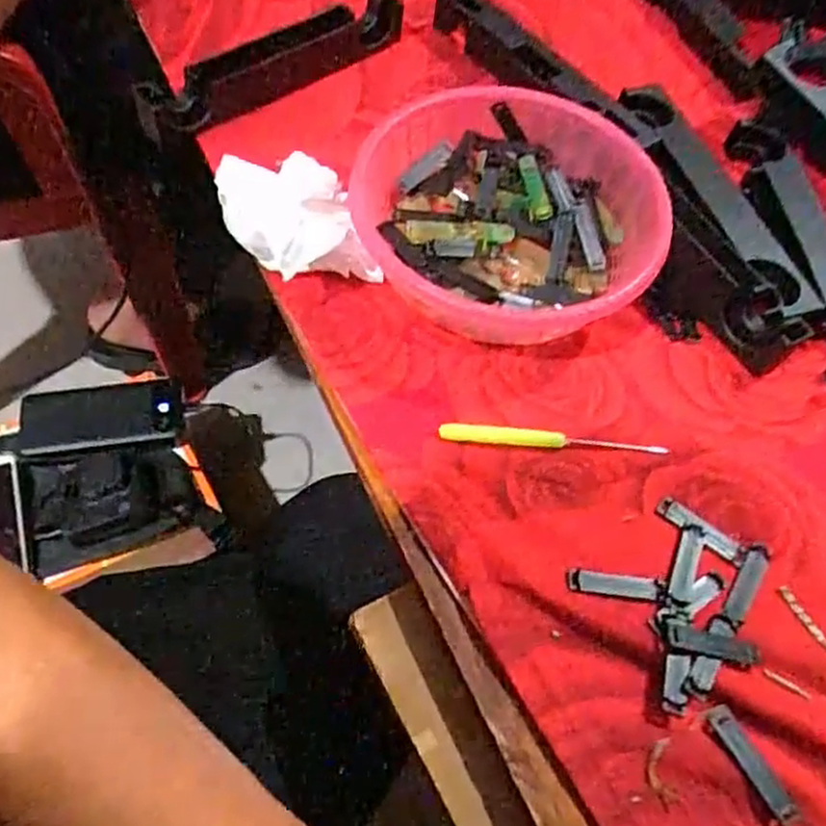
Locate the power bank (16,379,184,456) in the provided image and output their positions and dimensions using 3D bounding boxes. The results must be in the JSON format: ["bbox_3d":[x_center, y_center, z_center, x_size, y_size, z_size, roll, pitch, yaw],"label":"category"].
[{"bbox_3d":[-0.313,0.002,0.743,0.160,0.015,0.068,-6,62,-6],"label":"power bank"}]

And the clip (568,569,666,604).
[{"bbox_3d":[0.095,0.080,0.344,0.046,0.004,0.011,7,61,1],"label":"clip"}]

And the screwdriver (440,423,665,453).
[{"bbox_3d":[0.072,0.014,0.377,0.116,0.005,0.010,5,61,0],"label":"screwdriver"}]

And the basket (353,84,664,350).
[{"bbox_3d":[0.057,-0.112,0.422,0.176,0.048,0.159,-3,62,-4],"label":"basket"}]

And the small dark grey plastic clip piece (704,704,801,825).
[{"bbox_3d":[0.141,0.146,0.307,0.011,0.004,0.049,-26,65,-15],"label":"small dark grey plastic clip piece"}]

